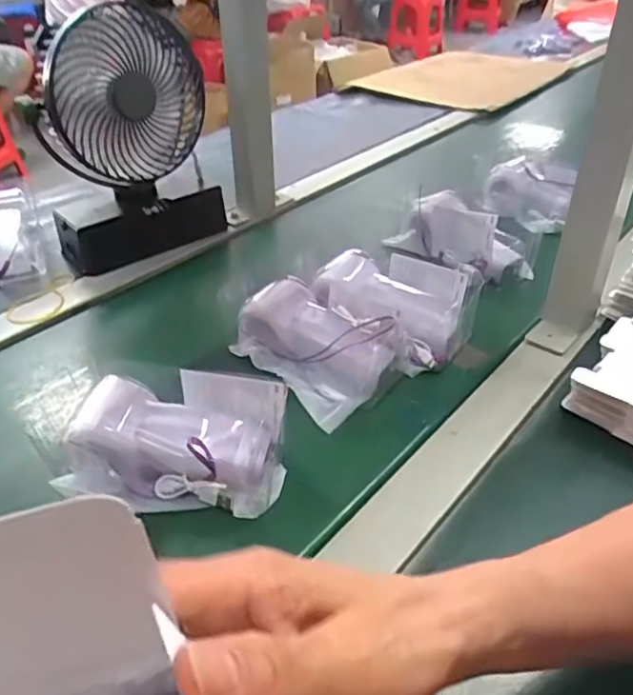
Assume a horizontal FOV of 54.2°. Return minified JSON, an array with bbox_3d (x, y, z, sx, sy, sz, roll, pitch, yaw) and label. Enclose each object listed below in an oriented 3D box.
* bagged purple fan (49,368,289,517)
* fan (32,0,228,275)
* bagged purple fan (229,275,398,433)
[{"bbox_3d":[-0.104,0.072,0.475,0.155,0.067,0.085,0,37,2],"label":"bagged purple fan"},{"bbox_3d":[-0.220,-0.240,0.732,0.195,0.279,0.093,-23,42,-26],"label":"fan"},{"bbox_3d":[-0.003,-0.005,0.577,0.093,0.064,0.143,-31,45,-33],"label":"bagged purple fan"}]

